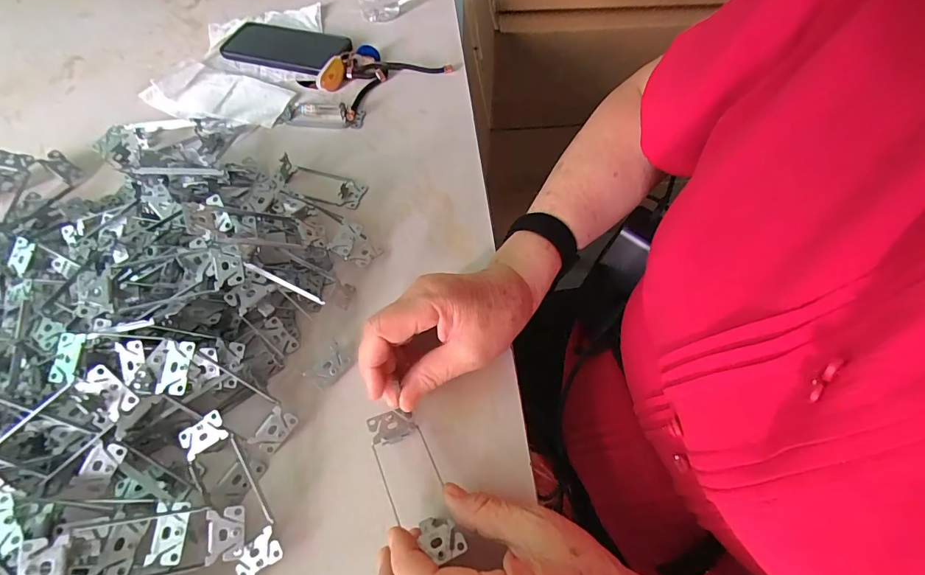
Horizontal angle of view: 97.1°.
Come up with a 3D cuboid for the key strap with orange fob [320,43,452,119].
[{"bbox_3d":[-0.104,-0.275,0.519,0.150,0.021,0.095,-36,66,-19],"label":"key strap with orange fob"}]

